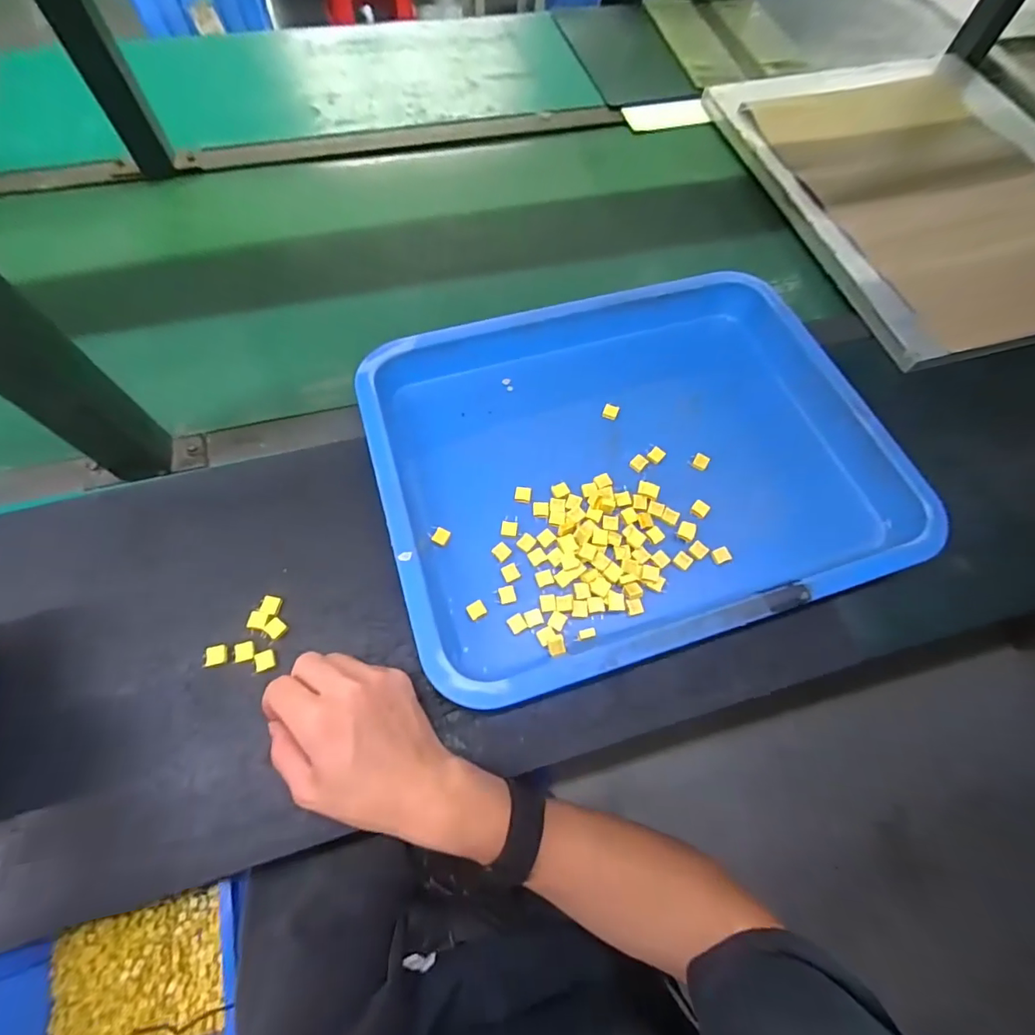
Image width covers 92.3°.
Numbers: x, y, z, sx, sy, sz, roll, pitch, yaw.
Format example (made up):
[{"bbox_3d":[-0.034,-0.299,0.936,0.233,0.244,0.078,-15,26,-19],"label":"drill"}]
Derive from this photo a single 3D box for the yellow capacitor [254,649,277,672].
[{"bbox_3d":[-0.191,0.108,0.376,0.012,0.006,0.015,-22,68,-8],"label":"yellow capacitor"}]

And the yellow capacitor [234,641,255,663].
[{"bbox_3d":[-0.207,0.101,0.376,0.013,0.005,0.014,-22,68,-9],"label":"yellow capacitor"}]

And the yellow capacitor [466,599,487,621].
[{"bbox_3d":[-0.032,0.073,0.391,0.014,0.004,0.013,-30,70,-12],"label":"yellow capacitor"}]

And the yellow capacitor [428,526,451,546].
[{"bbox_3d":[-0.067,0.015,0.423,0.017,0.004,0.014,24,69,11],"label":"yellow capacitor"}]

